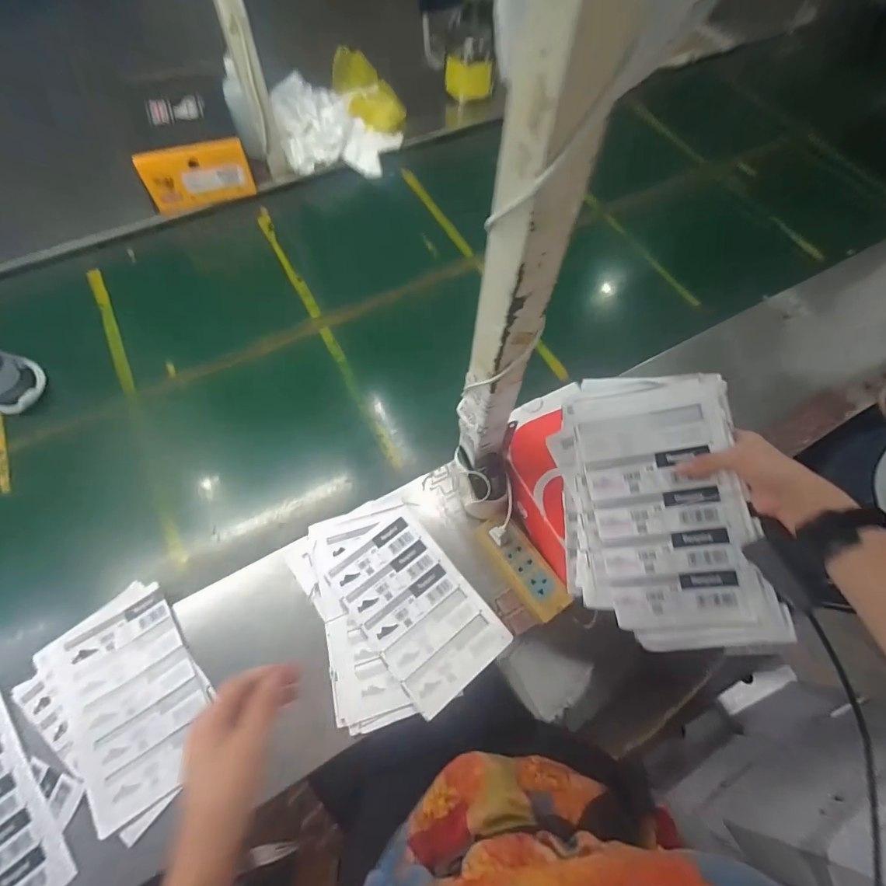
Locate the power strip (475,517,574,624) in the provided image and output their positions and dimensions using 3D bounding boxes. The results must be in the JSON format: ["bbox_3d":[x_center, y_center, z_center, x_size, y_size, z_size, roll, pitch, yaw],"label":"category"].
[{"bbox_3d":[0.110,0.170,0.628,0.056,0.029,0.153,-33,71,-16],"label":"power strip"}]

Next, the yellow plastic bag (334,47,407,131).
[{"bbox_3d":[-0.182,-0.853,1.097,0.145,0.076,0.251,-19,67,-10],"label":"yellow plastic bag"}]

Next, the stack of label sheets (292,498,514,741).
[{"bbox_3d":[-0.076,0.215,0.608,0.220,0.014,0.279,-33,71,-16],"label":"stack of label sheets"}]

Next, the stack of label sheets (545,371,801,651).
[{"bbox_3d":[0.228,0.074,0.497,0.190,0.036,0.291,-13,85,17],"label":"stack of label sheets"}]

